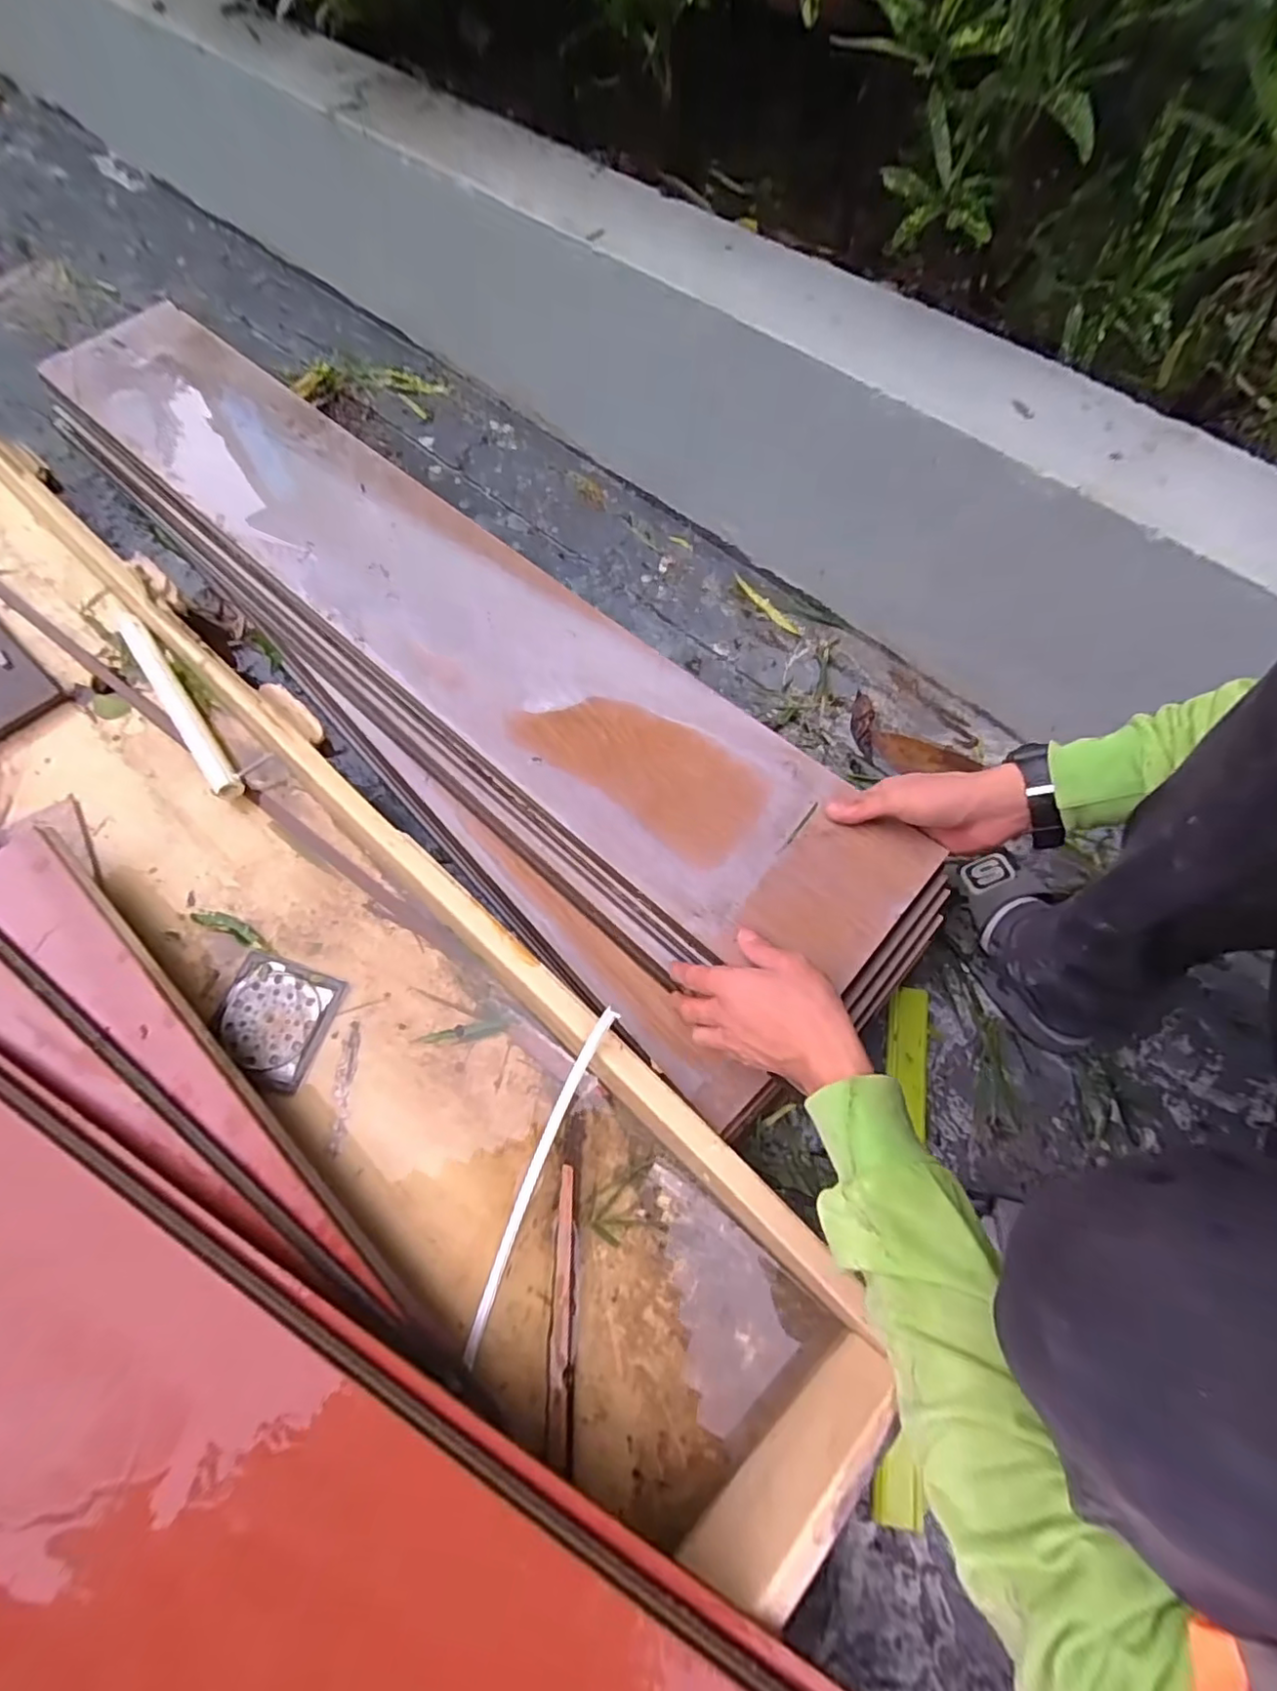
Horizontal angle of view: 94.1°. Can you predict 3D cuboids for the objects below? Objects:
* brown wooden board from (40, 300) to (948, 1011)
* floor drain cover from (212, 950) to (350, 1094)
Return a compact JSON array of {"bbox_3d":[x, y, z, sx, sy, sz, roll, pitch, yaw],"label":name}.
[{"bbox_3d":[-0.233,-0.278,0.623,1.148,0.020,0.194,39,73,15],"label":"brown wooden board"},{"bbox_3d":[-0.325,0.153,0.528,0.096,0.007,0.096,17,68,7],"label":"floor drain cover"}]

